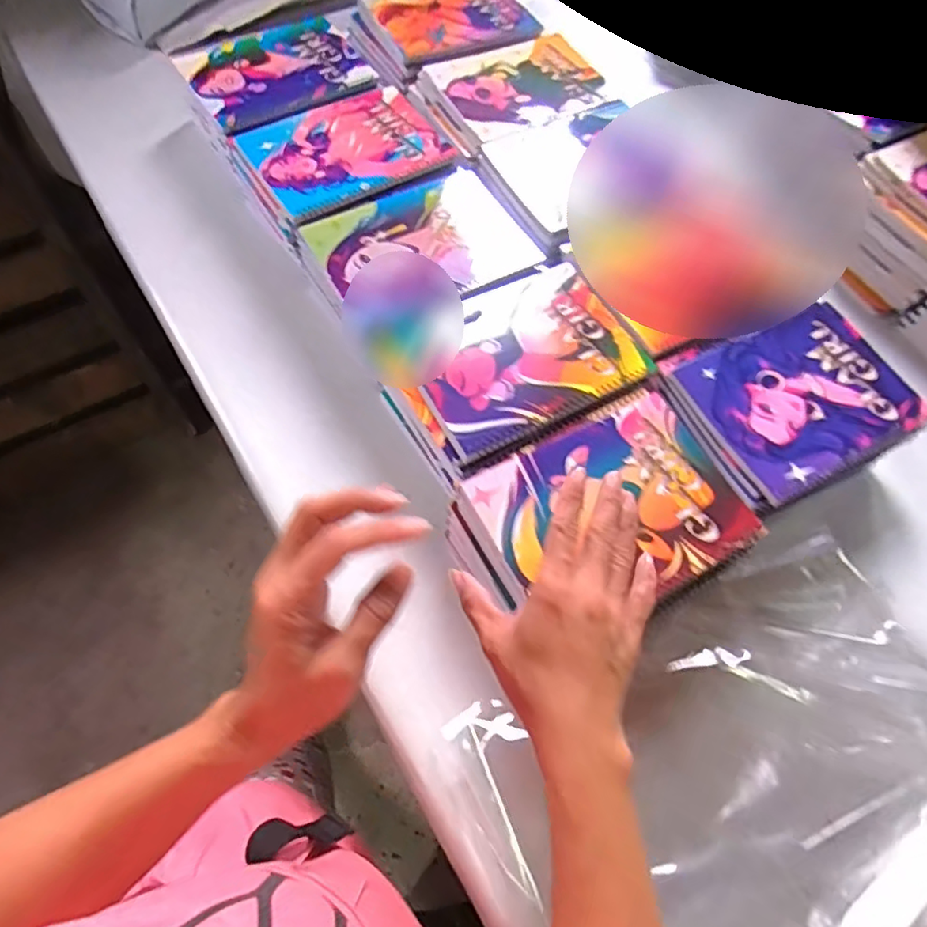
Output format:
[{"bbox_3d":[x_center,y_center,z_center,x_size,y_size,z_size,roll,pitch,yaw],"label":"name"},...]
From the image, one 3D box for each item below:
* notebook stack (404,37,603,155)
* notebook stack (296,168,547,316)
[{"bbox_3d":[0.062,-0.453,0.715,0.218,0.025,0.146,-25,67,-15],"label":"notebook stack"},{"bbox_3d":[-0.039,-0.217,0.598,0.210,0.033,0.153,-30,68,-17],"label":"notebook stack"}]

